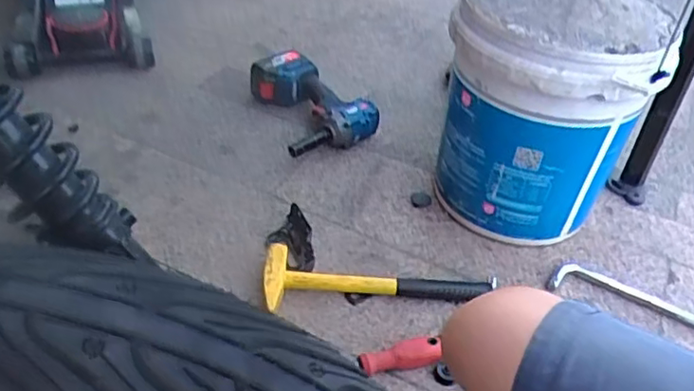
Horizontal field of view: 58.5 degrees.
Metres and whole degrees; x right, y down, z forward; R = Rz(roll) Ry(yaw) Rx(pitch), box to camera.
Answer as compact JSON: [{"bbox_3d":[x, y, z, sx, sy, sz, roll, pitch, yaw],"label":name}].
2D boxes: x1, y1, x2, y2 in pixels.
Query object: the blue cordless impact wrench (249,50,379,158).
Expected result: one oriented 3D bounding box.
[{"bbox_3d":[-0.062,-0.175,1.107,0.166,0.091,0.211,-15,44,-23],"label":"blue cordless impact wrench"}]

